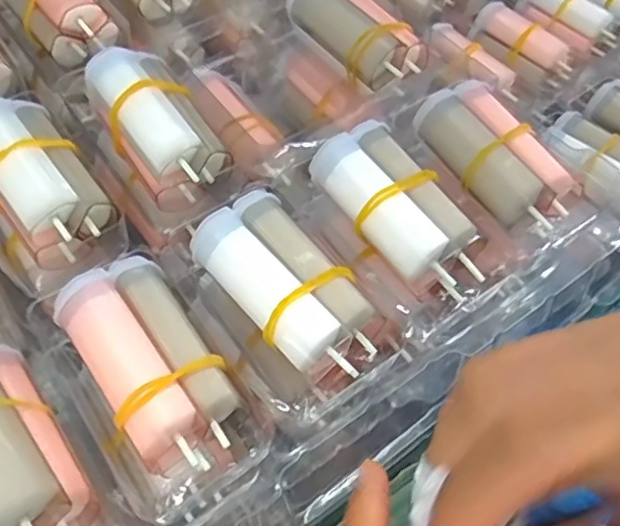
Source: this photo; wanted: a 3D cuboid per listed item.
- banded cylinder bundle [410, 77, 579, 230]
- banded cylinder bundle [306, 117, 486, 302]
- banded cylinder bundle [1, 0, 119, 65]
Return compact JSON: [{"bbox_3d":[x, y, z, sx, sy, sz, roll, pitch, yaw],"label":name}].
[{"bbox_3d":[0.072,-0.044,0.247,0.031,0.016,0.067,-28,61,-20],"label":"banded cylinder bundle"},{"bbox_3d":[0.033,-0.021,0.229,0.032,0.019,0.070,-29,62,-20],"label":"banded cylinder bundle"},{"bbox_3d":[-0.123,-0.124,0.296,0.030,0.024,0.062,-35,64,-23],"label":"banded cylinder bundle"}]

